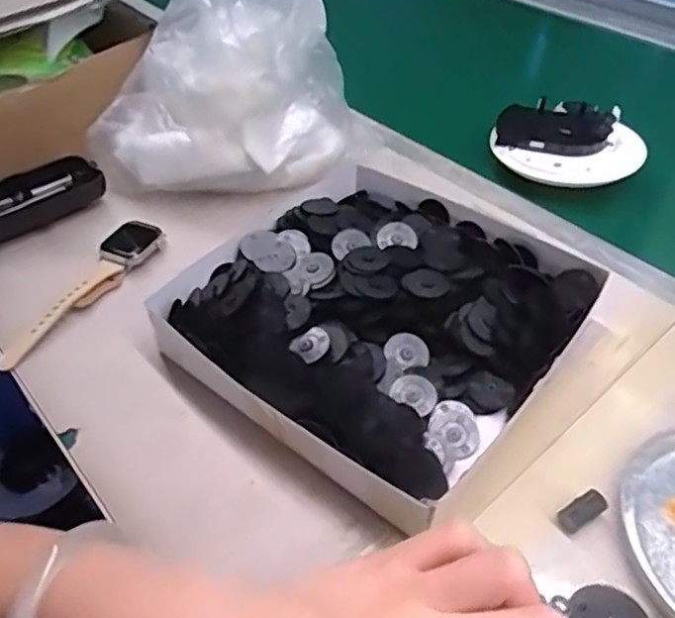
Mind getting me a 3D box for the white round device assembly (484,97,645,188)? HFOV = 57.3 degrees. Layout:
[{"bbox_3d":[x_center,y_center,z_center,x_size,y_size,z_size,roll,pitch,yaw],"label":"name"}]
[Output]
[{"bbox_3d":[0.192,-0.142,0.524,0.111,0.029,0.099,-11,47,-9],"label":"white round device assembly"}]

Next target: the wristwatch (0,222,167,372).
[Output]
[{"bbox_3d":[-0.176,-0.014,0.420,0.030,0.015,0.140,23,50,21],"label":"wristwatch"}]

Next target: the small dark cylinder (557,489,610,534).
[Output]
[{"bbox_3d":[0.122,0.100,0.307,0.025,0.008,0.013,-24,50,-21],"label":"small dark cylinder"}]

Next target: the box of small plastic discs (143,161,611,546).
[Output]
[{"bbox_3d":[0.023,0.001,0.387,0.209,0.037,0.212,32,54,28],"label":"box of small plastic discs"}]

